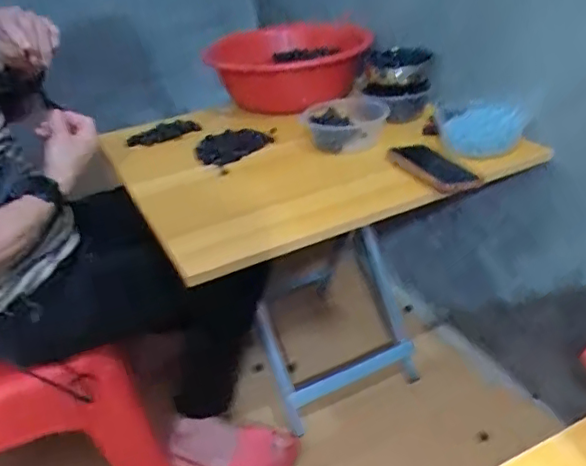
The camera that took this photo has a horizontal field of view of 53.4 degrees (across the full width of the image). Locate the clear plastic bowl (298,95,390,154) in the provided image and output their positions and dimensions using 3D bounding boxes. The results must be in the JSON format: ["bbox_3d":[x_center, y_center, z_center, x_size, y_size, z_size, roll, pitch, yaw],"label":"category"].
[{"bbox_3d":[0.095,-0.203,1.056,0.134,0.064,0.140,-13,31,-10],"label":"clear plastic bowl"}]

